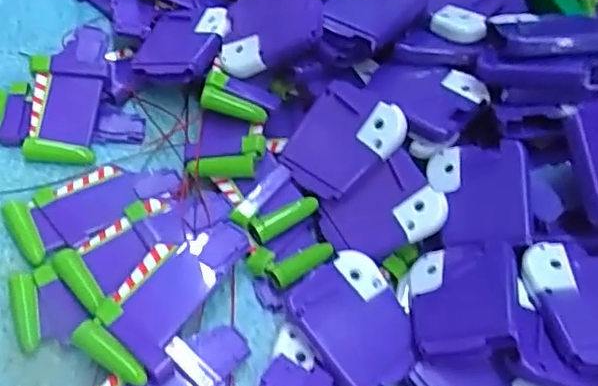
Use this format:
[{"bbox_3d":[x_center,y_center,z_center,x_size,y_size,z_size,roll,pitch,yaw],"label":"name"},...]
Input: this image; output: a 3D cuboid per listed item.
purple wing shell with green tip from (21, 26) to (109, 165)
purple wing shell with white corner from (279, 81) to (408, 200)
[{"bbox_3d":[-0.136,-0.059,0.337,0.040,0.020,0.088,6,71,-1],"label":"purple wing shell with green tip"},{"bbox_3d":[0.024,-0.027,0.309,0.051,0.006,0.059,31,88,16],"label":"purple wing shell with white corner"}]

